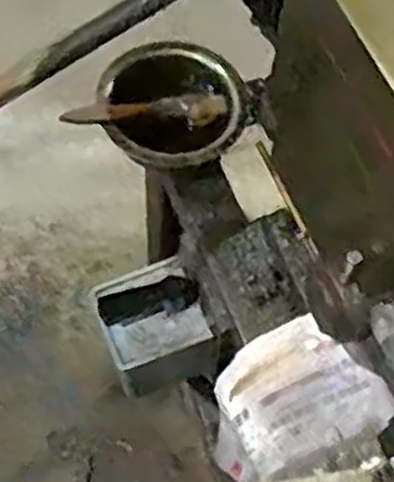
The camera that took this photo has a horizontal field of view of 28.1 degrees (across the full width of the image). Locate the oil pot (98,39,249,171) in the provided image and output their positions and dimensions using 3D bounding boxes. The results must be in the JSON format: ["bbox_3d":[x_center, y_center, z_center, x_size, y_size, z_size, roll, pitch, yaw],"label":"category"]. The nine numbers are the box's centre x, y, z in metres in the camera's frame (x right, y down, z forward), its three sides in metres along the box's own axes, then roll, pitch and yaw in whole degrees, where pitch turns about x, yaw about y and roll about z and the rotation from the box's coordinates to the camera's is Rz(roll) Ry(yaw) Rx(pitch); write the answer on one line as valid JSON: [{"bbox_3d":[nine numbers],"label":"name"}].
[{"bbox_3d":[-0.020,-0.122,0.723,0.127,0.047,0.122,1,62,-3],"label":"oil pot"}]

